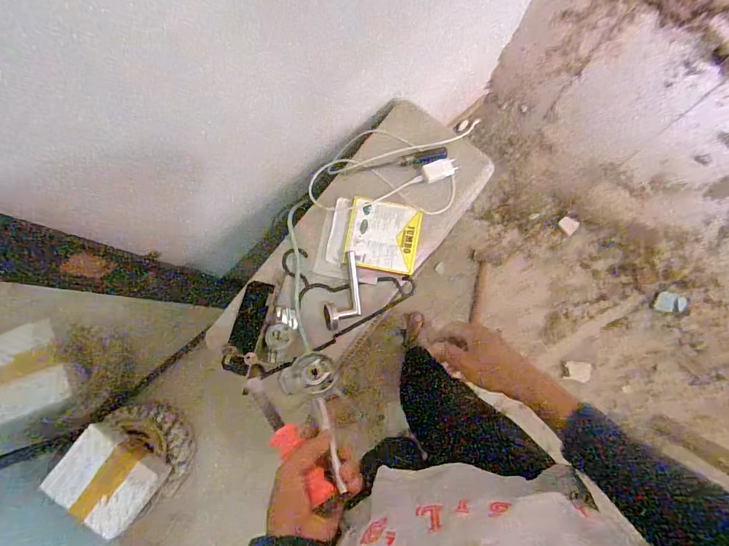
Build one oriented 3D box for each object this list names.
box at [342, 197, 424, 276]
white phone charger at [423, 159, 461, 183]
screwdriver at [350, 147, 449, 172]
[{"bbox_3d":[0.036,-0.070,0.794,0.139,0.017,0.134,10,84,3],"label":"box"},{"bbox_3d":[0.150,-0.204,0.807,0.069,0.016,0.037,-21,83,-1],"label":"white phone charger"},{"bbox_3d":[0.068,-0.224,0.814,0.186,0.026,0.024,-7,83,1],"label":"screwdriver"}]

